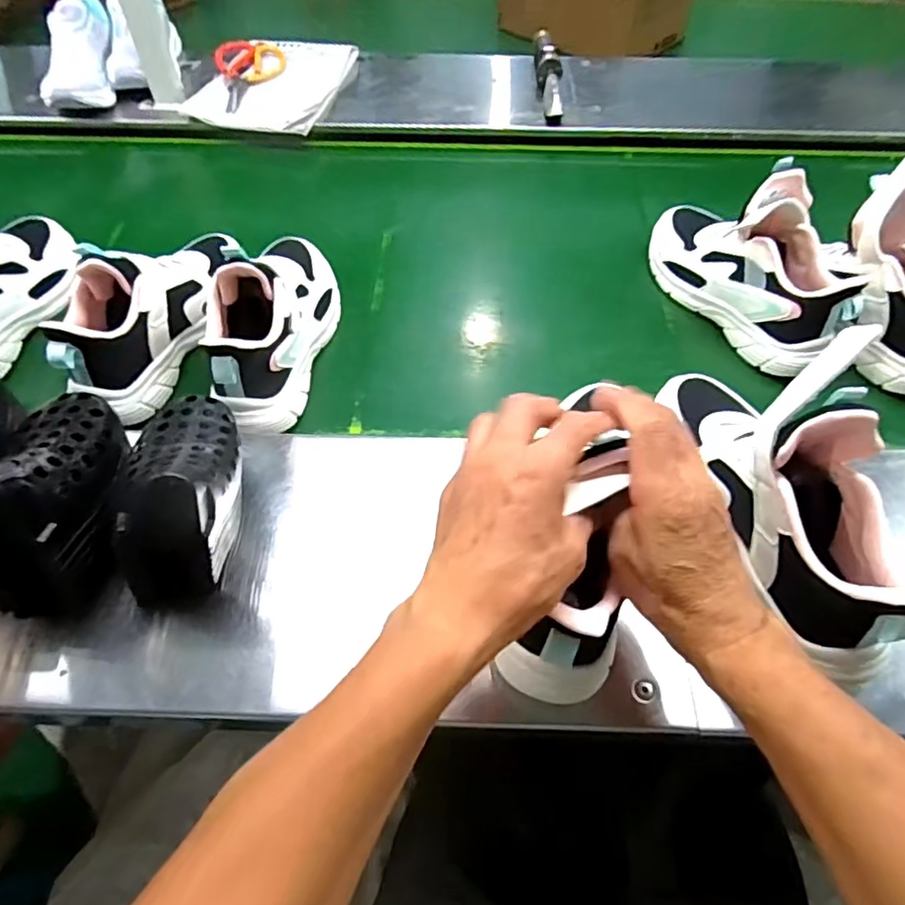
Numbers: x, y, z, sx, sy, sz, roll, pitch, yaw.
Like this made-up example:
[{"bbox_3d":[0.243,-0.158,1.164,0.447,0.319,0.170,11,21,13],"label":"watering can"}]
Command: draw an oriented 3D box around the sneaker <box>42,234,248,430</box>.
[{"bbox_3d":[-0.292,-0.153,0.581,0.096,0.114,0.236,6,55,4],"label":"sneaker"}]

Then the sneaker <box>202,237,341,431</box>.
[{"bbox_3d":[-0.173,-0.138,0.578,0.087,0.123,0.240,5,55,3],"label":"sneaker"}]

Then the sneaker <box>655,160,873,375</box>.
[{"bbox_3d":[0.312,-0.203,0.630,0.089,0.148,0.248,-25,59,-17],"label":"sneaker"}]

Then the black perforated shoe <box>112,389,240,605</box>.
[{"bbox_3d":[-0.186,0.026,0.425,0.065,0.122,0.132,6,55,4],"label":"black perforated shoe"}]

